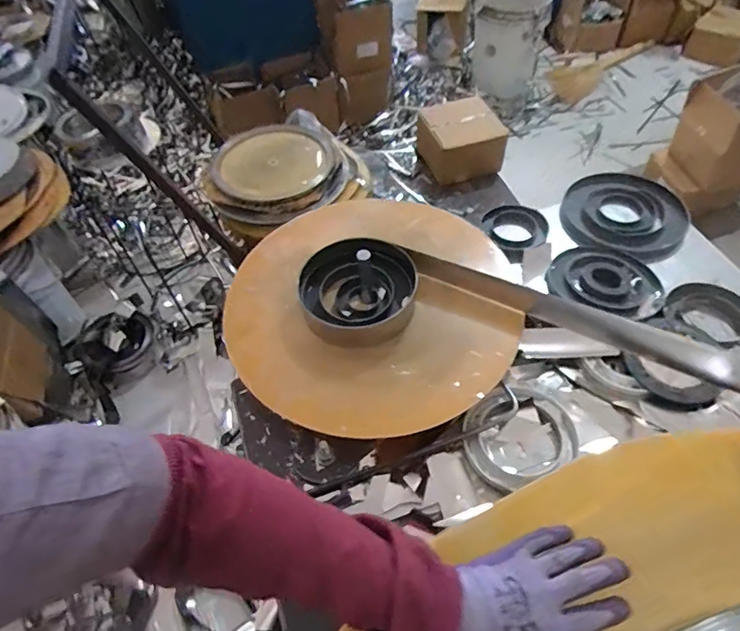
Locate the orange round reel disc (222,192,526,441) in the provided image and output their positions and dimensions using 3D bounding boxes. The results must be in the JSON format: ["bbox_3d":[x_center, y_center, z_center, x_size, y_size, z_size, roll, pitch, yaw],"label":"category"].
[{"bbox_3d":[0.003,-0.028,0.663,0.378,0.085,0.381,-2,54,2],"label":"orange round reel disc"}]

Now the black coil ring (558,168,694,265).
[{"bbox_3d":[0.427,-0.176,0.820,0.191,0.022,0.205,-2,54,2],"label":"black coil ring"}]

